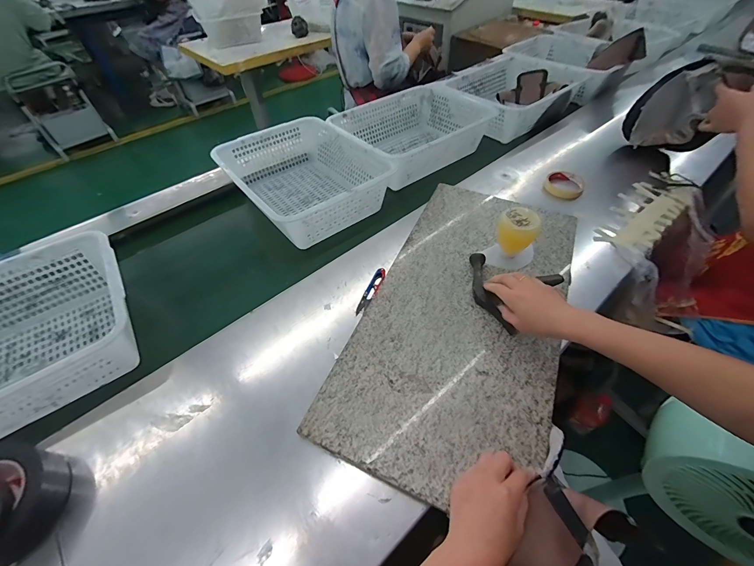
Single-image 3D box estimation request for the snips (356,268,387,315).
[{"bbox_3d":[-0.008,0.012,0.591,0.024,0.016,0.102,17,53,15],"label":"snips"}]

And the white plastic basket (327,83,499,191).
[{"bbox_3d":[0.088,-0.426,0.936,0.417,0.121,0.290,-36,57,-25],"label":"white plastic basket"}]

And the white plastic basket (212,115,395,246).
[{"bbox_3d":[-0.186,-0.256,0.809,0.294,0.127,0.373,-32,55,-22],"label":"white plastic basket"}]

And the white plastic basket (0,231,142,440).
[{"bbox_3d":[-0.596,0.109,0.525,0.401,0.126,0.314,-30,55,-21],"label":"white plastic basket"}]

